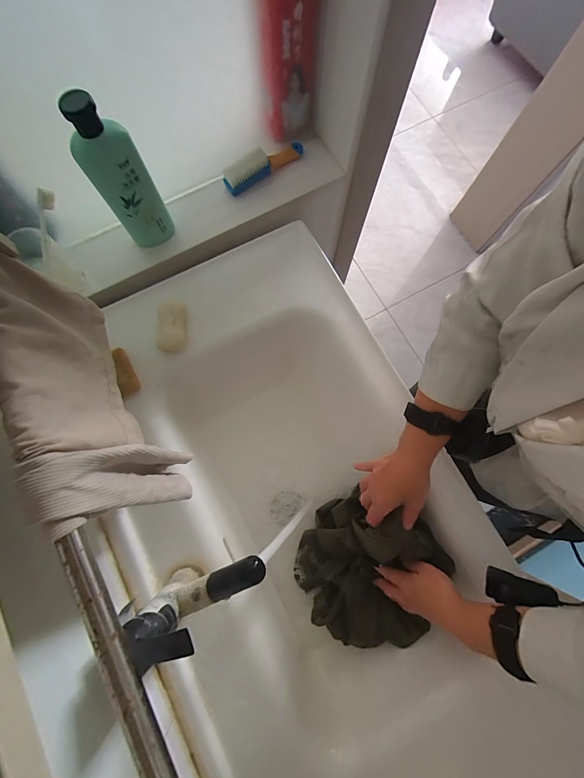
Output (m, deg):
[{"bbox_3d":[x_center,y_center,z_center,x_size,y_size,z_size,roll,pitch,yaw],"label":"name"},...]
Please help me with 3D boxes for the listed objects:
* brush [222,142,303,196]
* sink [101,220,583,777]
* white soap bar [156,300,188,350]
[{"bbox_3d":[-0.047,-0.396,0.540,0.155,0.040,0.046,-28,79,-6],"label":"brush"},{"bbox_3d":[-0.006,0.195,0.512,0.447,0.149,0.879,-23,79,-5],"label":"sink"},{"bbox_3d":[-0.194,-0.102,0.506,0.044,0.015,0.079,-3,78,-1],"label":"white soap bar"}]

